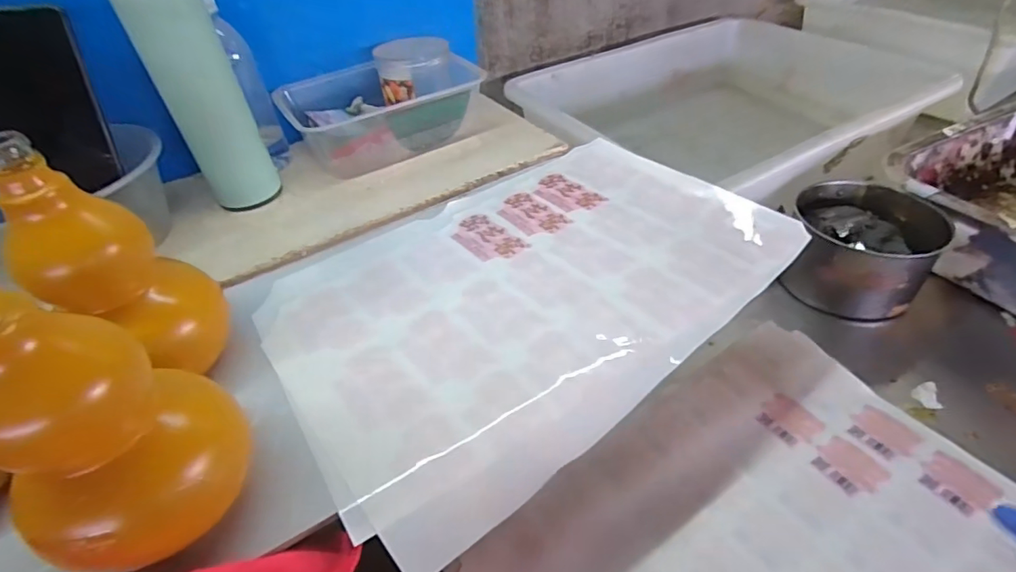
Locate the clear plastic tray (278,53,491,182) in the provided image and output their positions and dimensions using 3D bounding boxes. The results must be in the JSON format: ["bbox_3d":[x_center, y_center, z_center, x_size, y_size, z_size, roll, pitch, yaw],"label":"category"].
[{"bbox_3d":[-0.140,-0.203,0.572,0.198,0.066,0.133,-25,49,-21],"label":"clear plastic tray"}]

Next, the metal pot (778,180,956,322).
[{"bbox_3d":[0.370,-0.041,0.540,0.126,0.086,0.120,-1,45,1],"label":"metal pot"}]

